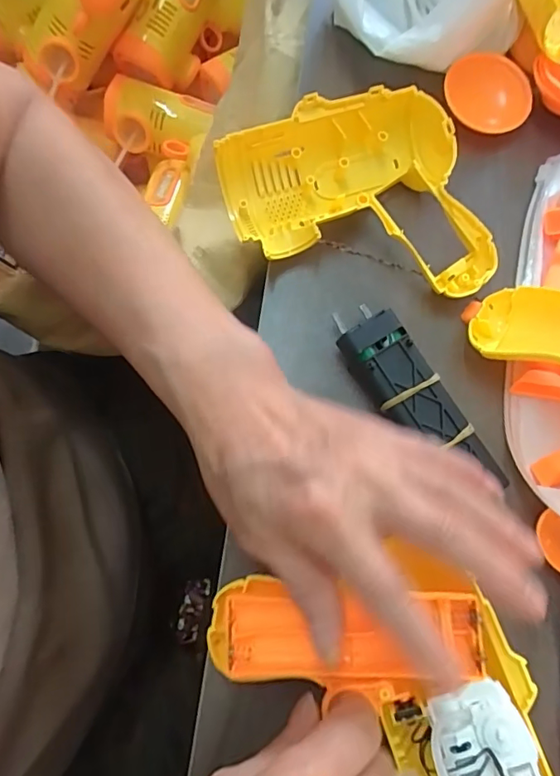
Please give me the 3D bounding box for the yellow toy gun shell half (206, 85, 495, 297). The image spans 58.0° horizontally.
[{"bbox_3d":[0.043,-0.100,0.286,0.134,0.035,0.121,-17,76,-6],"label":"yellow toy gun shell half"}]

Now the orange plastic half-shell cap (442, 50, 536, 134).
[{"bbox_3d":[0.130,-0.184,0.315,0.053,0.015,0.045,24,76,5],"label":"orange plastic half-shell cap"}]

